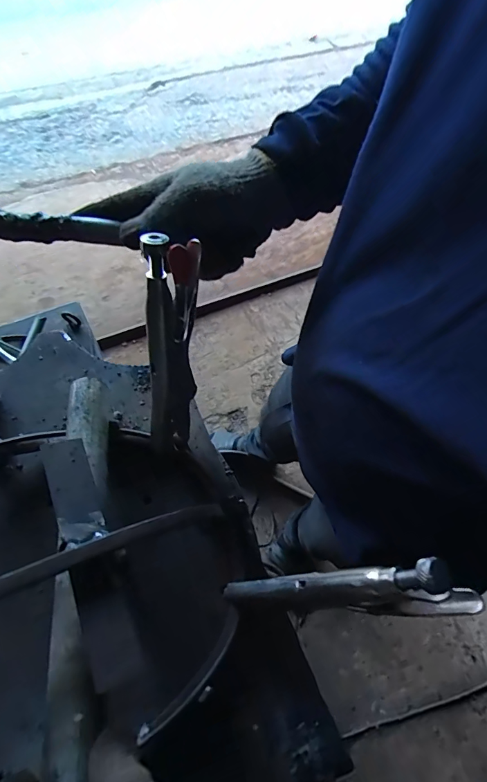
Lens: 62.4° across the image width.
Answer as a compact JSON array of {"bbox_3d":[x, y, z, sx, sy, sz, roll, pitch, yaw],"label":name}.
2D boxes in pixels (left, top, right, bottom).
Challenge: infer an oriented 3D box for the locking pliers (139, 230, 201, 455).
[{"bbox_3d":[-0.049,-0.021,0.284,0.026,0.179,0.042,6,38,-1],"label":"locking pliers"}]

